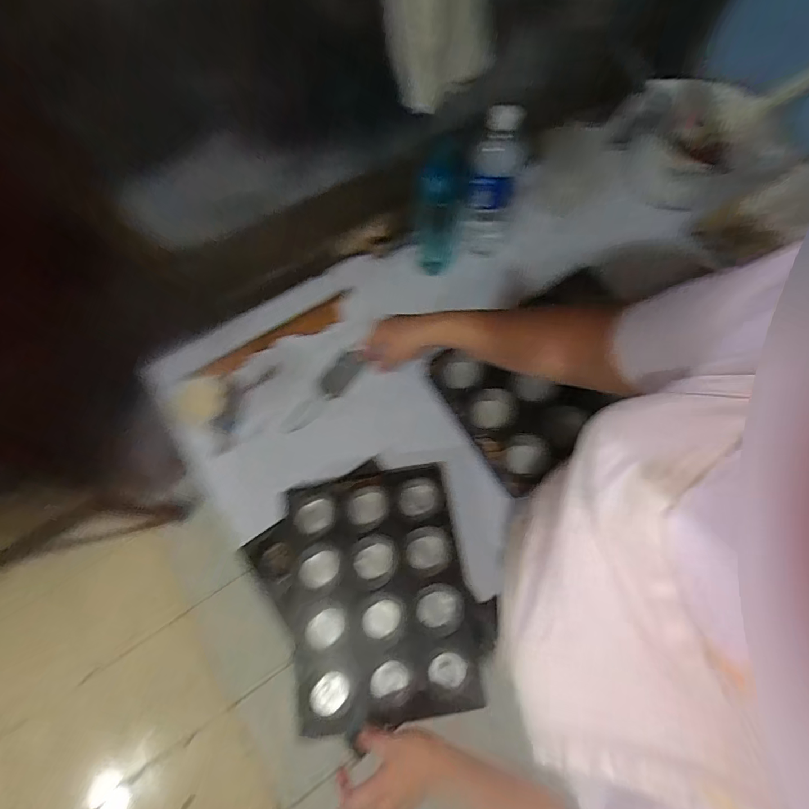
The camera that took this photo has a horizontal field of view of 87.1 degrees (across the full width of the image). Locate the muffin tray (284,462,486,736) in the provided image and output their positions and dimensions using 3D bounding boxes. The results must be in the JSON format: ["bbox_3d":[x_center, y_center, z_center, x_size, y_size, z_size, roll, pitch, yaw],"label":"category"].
[{"bbox_3d":[-0.038,0.277,0.644,0.265,0.028,0.340,-11,72,-3],"label":"muffin tray"}]

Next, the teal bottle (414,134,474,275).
[{"bbox_3d":[0.063,-0.358,0.797,0.086,0.262,0.090,21,73,7],"label":"teal bottle"}]

